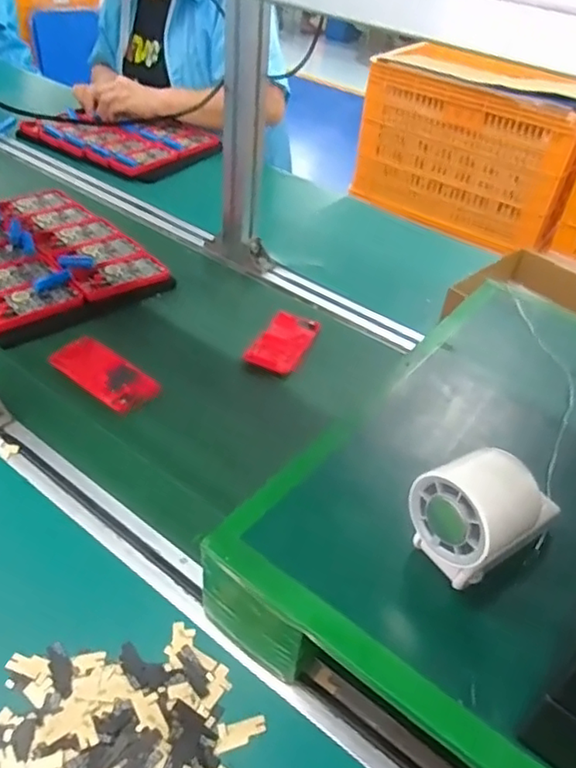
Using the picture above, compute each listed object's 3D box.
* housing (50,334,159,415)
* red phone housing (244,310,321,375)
[{"bbox_3d":[-0.214,-0.013,0.707,0.133,0.010,0.062,28,45,22],"label":"housing"},{"bbox_3d":[-0.004,-0.055,0.777,0.063,0.011,0.123,21,43,15],"label":"red phone housing"}]

